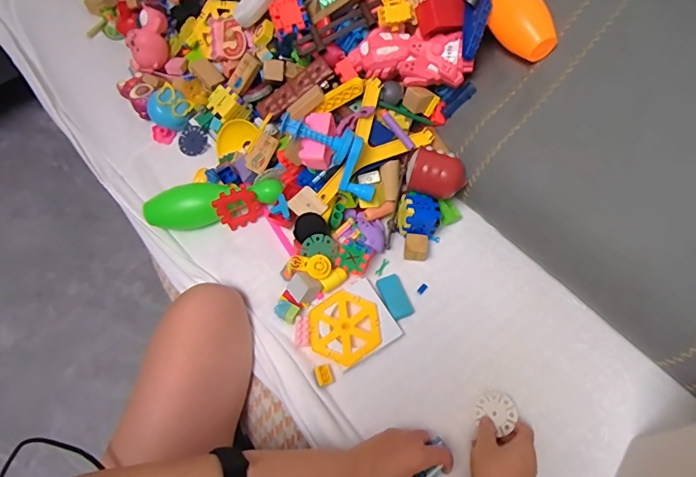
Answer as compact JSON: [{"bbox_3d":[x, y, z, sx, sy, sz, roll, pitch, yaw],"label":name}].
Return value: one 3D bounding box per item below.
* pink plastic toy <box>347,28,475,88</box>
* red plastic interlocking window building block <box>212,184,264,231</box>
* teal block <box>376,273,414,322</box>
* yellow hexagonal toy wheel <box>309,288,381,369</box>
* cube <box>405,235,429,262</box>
[{"bbox_3d":[0.087,-0.257,0.615,0.164,0.053,0.054,8,65,5],"label":"pink plastic toy"},{"bbox_3d":[-0.164,-0.045,0.652,0.062,0.061,0.011,-24,34,-7],"label":"red plastic interlocking window building block"},{"bbox_3d":[0.066,0.081,0.607,0.033,0.007,0.064,-23,66,-10],"label":"teal block"},{"bbox_3d":[-0.004,0.117,0.579,0.096,0.008,0.092,-37,70,-16],"label":"yellow hexagonal toy wheel"},{"bbox_3d":[0.099,0.014,0.630,0.033,0.024,0.034,0,65,1],"label":"cube"}]

